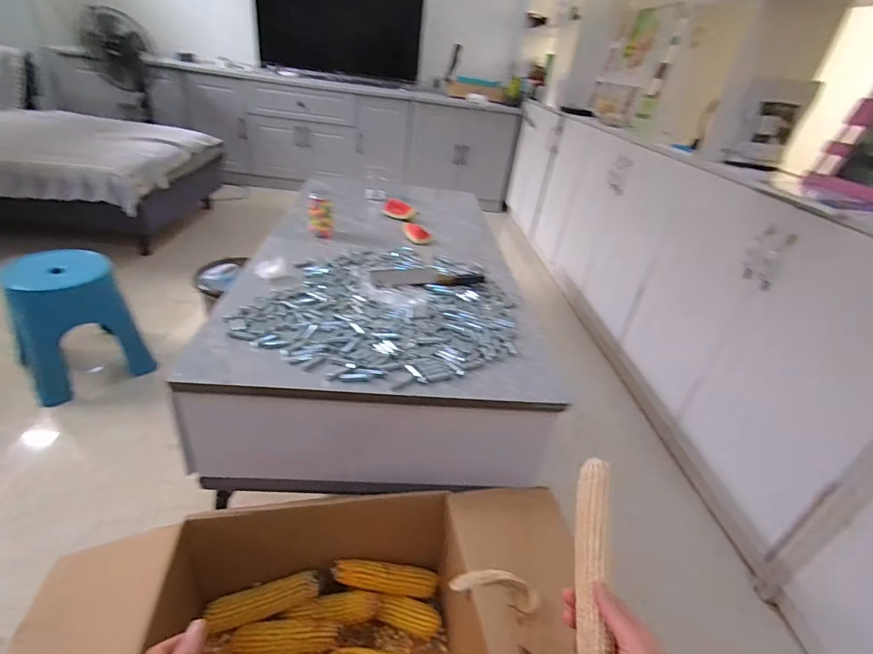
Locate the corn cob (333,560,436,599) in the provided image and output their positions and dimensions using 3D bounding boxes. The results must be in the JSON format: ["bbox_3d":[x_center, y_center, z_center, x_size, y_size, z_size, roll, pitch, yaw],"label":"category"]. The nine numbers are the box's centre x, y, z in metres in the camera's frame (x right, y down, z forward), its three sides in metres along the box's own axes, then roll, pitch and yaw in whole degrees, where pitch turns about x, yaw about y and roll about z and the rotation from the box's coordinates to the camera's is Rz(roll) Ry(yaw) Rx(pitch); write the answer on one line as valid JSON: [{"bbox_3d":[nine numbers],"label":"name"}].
[{"bbox_3d":[-0.090,0.488,0.852,0.212,0.041,0.051,19,28,-18],"label":"corn cob"}]

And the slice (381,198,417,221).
[{"bbox_3d":[-0.125,-0.403,1.515,0.112,0.060,0.033,7,32,-1],"label":"slice"}]

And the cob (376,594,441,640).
[{"bbox_3d":[-0.053,0.546,0.835,0.132,0.043,0.048,25,31,-9],"label":"cob"}]

